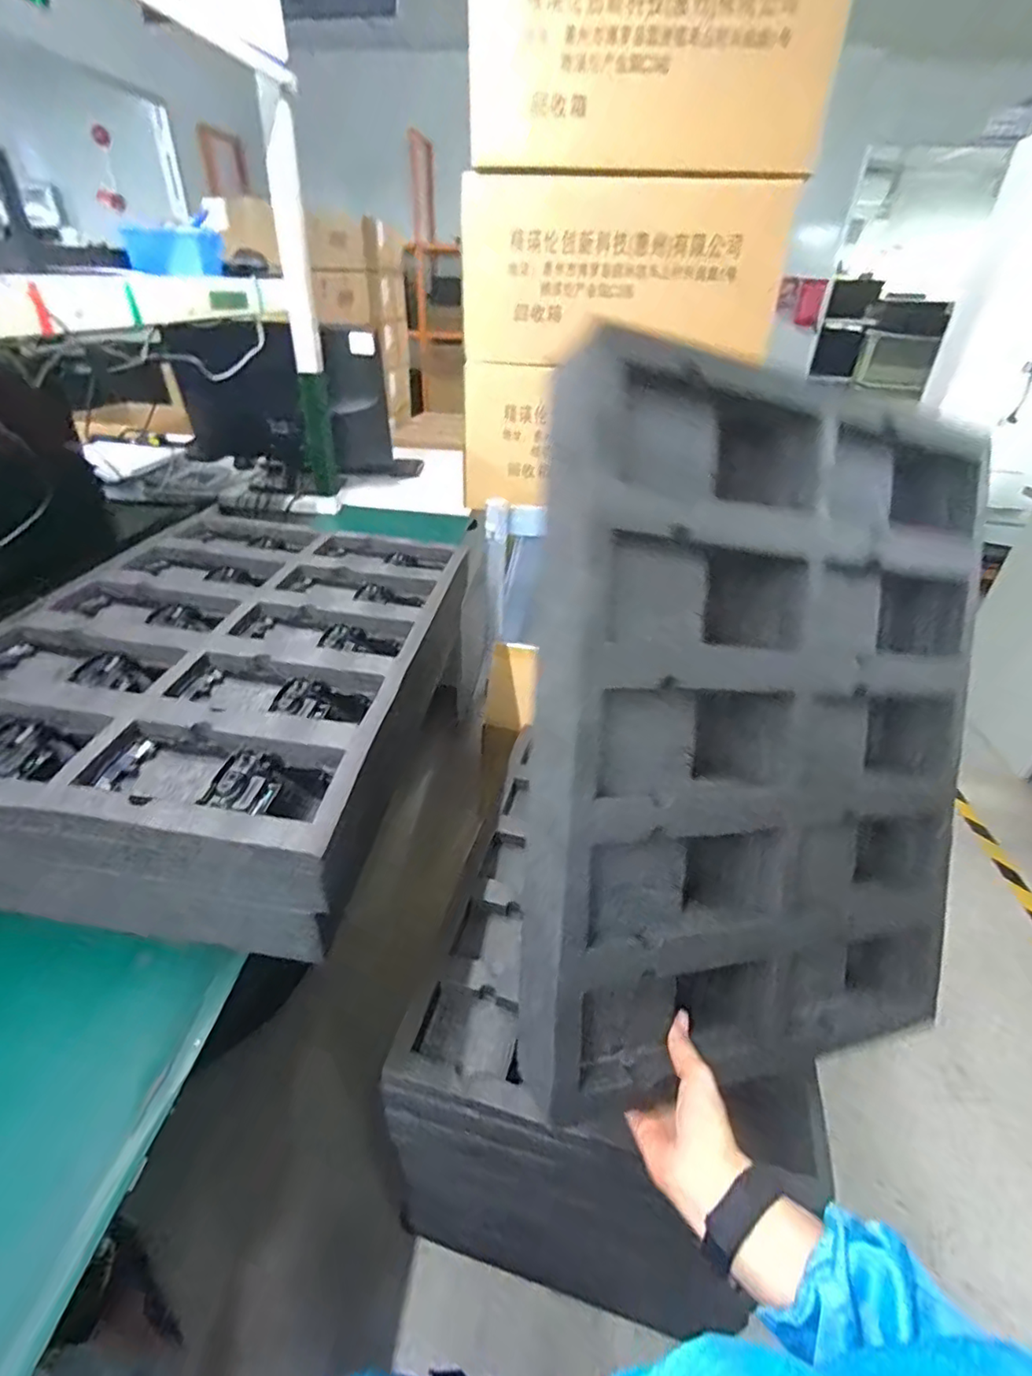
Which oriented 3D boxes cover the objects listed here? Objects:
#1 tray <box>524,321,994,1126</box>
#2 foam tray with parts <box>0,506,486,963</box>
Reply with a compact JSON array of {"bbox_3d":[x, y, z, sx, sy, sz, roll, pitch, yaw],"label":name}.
[{"bbox_3d":[0.233,0.046,0.523,0.443,0.583,0.047,2,4,-22],"label":"tray"},{"bbox_3d":[-0.321,-0.021,0.699,0.430,0.142,0.582,5,35,5],"label":"foam tray with parts"}]

